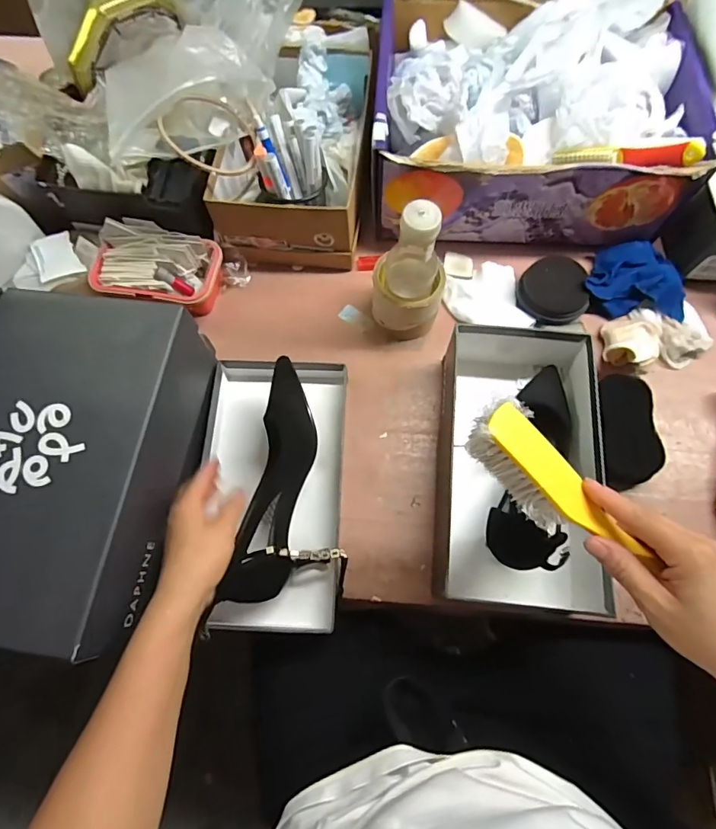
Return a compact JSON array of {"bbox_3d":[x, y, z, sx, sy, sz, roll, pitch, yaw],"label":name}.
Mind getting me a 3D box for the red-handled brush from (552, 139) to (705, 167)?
[{"bbox_3d":[0.319,-0.309,0.543,0.156,0.022,0.021,12,71,23],"label":"red-handled brush"}]

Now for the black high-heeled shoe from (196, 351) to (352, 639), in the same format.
[{"bbox_3d":[-0.072,0.073,0.499,0.121,0.069,0.256,3,71,2],"label":"black high-heeled shoe"}]

